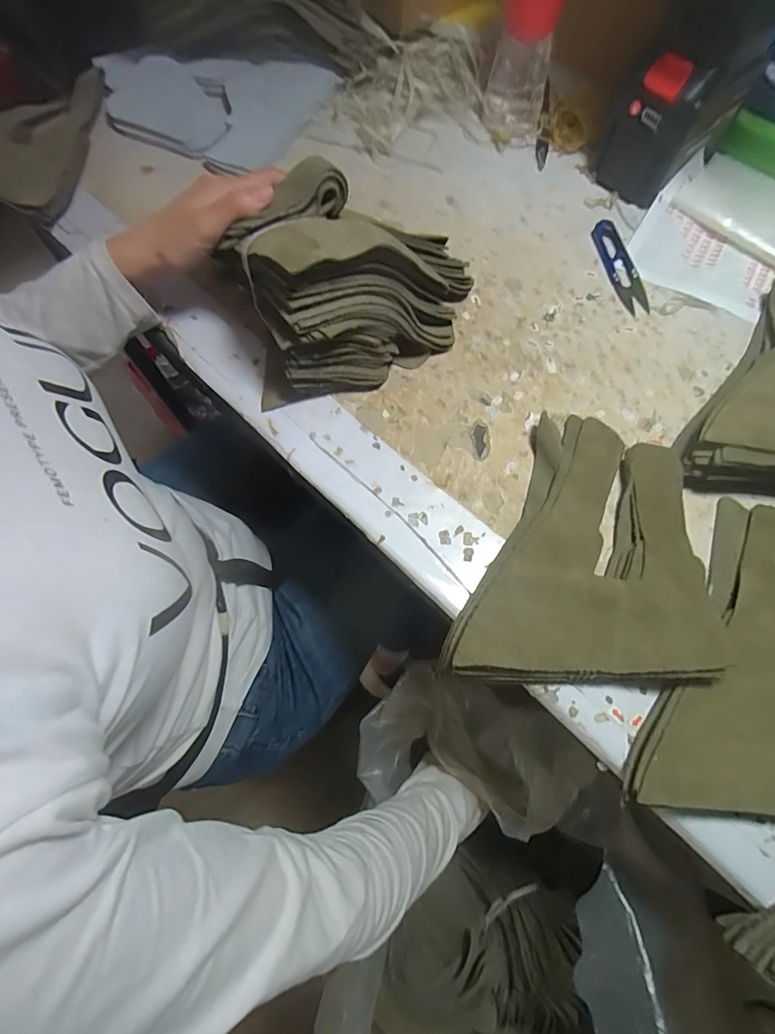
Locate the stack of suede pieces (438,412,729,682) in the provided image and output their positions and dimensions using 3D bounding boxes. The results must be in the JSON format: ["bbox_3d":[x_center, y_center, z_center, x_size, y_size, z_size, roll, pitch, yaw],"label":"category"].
[{"bbox_3d":[0.135,0.018,0.316,0.145,0.032,0.199,14,69,8],"label":"stack of suede pieces"}]

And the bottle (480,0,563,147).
[{"bbox_3d":[0.127,-0.451,0.423,0.058,0.184,0.062,10,68,6],"label":"bottle"}]

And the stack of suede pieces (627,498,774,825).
[{"bbox_3d":[0.234,0.080,0.288,0.146,0.032,0.200,14,69,7],"label":"stack of suede pieces"}]

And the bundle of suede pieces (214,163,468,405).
[{"bbox_3d":[-0.021,-0.179,0.356,0.179,0.106,0.118,-15,68,-4],"label":"bundle of suede pieces"}]

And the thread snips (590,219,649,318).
[{"bbox_3d":[0.208,-0.226,0.427,0.024,0.007,0.108,-10,68,-2],"label":"thread snips"}]

